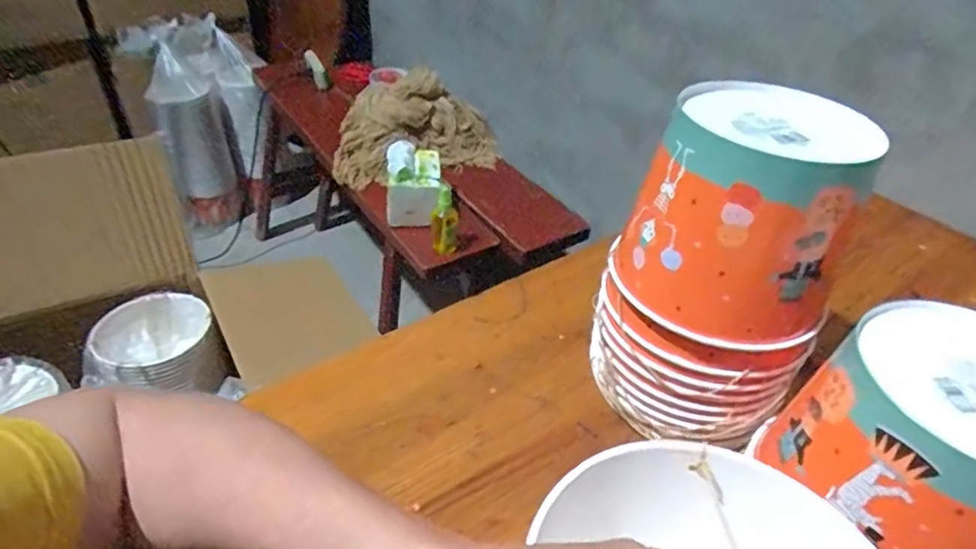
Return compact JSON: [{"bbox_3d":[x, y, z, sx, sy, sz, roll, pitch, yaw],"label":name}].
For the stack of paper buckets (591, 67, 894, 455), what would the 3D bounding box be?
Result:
[{"bbox_3d":[0.176,-0.002,0.435,0.139,0.226,0.147,-20,45,-27],"label":"stack of paper buckets"}]

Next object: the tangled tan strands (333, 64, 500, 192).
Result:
[{"bbox_3d":[-0.154,-0.307,1.191,0.346,0.163,0.144,-11,42,-18],"label":"tangled tan strands"}]

